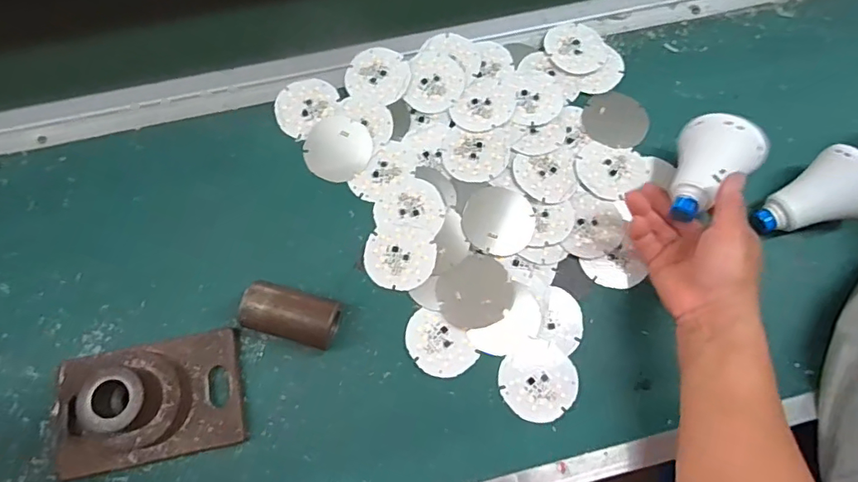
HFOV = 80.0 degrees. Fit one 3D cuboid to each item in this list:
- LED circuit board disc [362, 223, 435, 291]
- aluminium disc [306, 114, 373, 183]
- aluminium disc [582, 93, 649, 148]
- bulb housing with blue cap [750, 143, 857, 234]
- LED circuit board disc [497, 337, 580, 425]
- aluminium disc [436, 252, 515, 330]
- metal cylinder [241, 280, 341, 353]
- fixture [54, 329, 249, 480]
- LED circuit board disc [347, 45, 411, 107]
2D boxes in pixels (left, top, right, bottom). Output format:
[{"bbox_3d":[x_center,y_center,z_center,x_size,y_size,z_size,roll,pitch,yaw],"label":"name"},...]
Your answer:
[{"bbox_3d":[-0.025,0.012,0.431,0.058,0.006,0.056,0,72,-1],"label":"LED circuit board disc"},{"bbox_3d":[-0.082,-0.084,0.461,0.060,0.005,0.059,0,72,-1],"label":"aluminium disc"},{"bbox_3d":[0.174,-0.112,0.476,0.059,0.005,0.054,0,72,-1],"label":"aluminium disc"},{"bbox_3d":[0.320,-0.032,0.425,0.076,0.062,0.060,-28,75,-9],"label":"bulb housing with blue cap"},{"bbox_3d":[0.086,0.110,0.405,0.058,0.008,0.059,0,72,-1],"label":"LED circuit board disc"},{"bbox_3d":[0.039,0.041,0.423,0.059,0.004,0.061,-1,79,5],"label":"aluminium disc"},{"bbox_3d":[-0.106,0.059,0.400,0.071,0.040,0.037,15,73,4],"label":"metal cylinder"},{"bbox_3d":[-0.215,0.117,0.369,0.141,0.063,0.085,-10,73,-4],"label":"fixture"},{"bbox_3d":[-0.048,-0.156,0.479,0.056,0.004,0.056,16,73,4],"label":"LED circuit board disc"}]

